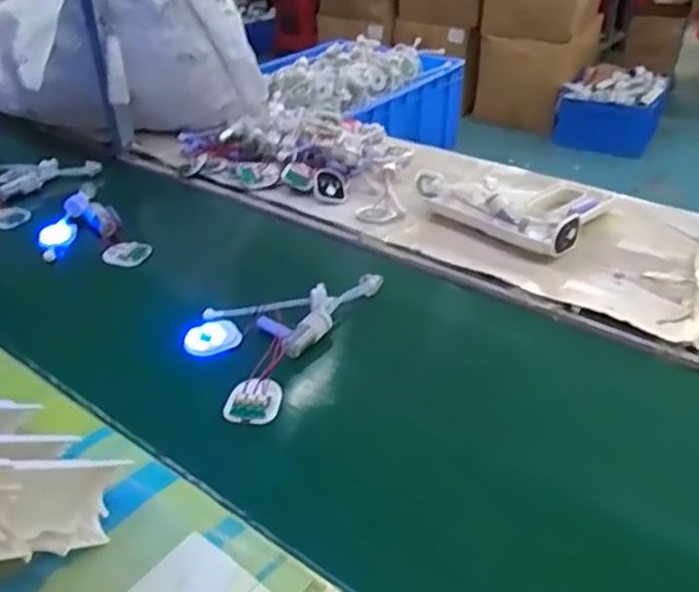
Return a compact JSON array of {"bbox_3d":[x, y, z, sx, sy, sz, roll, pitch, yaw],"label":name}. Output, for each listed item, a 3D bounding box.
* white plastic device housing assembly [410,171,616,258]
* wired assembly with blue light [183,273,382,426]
[{"bbox_3d":[0.221,-0.134,0.935,0.240,0.047,0.170,19,38,29],"label":"white plastic device housing assembly"},{"bbox_3d":[-0.090,0.030,0.719,0.150,0.032,0.248,15,39,22],"label":"wired assembly with blue light"}]

